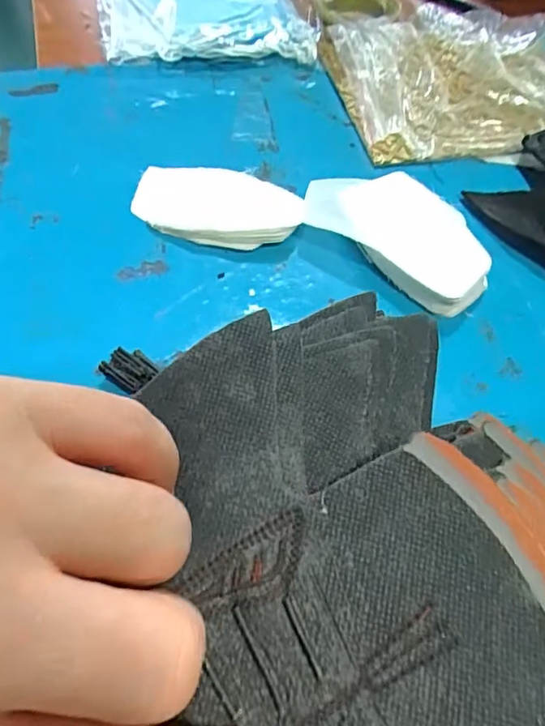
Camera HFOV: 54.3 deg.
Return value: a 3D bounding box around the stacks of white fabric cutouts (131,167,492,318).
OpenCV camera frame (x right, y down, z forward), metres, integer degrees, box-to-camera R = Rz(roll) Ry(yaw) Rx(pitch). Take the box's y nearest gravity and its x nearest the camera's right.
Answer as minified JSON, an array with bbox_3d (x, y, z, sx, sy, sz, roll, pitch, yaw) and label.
[{"bbox_3d":[0.021,-0.087,0.317,0.210,0.026,0.071,19,60,8],"label":"stacks of white fabric cutouts"}]

